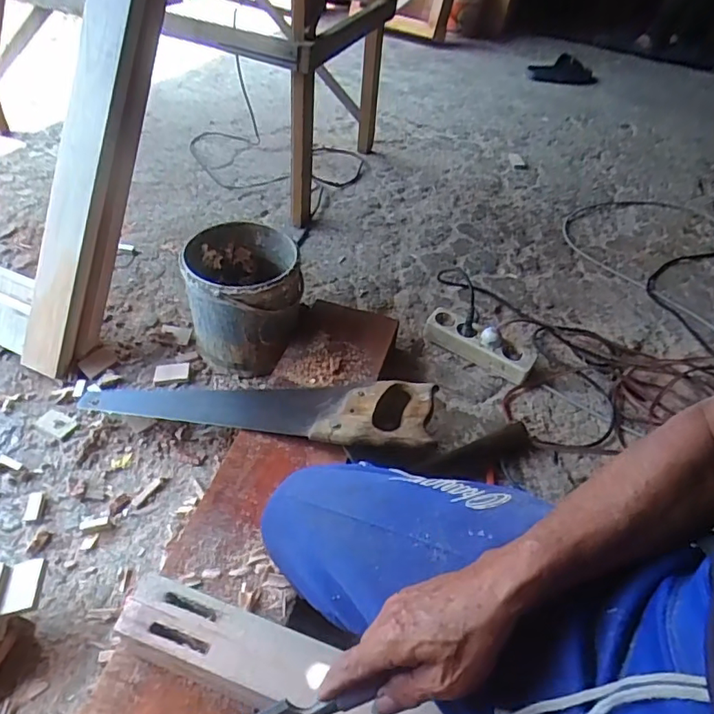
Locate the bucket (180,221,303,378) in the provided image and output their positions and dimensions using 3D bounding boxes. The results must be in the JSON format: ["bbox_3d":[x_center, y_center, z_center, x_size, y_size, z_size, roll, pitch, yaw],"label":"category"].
[{"bbox_3d":[-0.183,-0.094,0.895,0.177,0.184,0.175,4,46,-4],"label":"bucket"}]

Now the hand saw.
[{"bbox_3d":[-0.148,0.074,0.774,0.505,0.019,0.110,0,40,4],"label":"hand saw"}]

